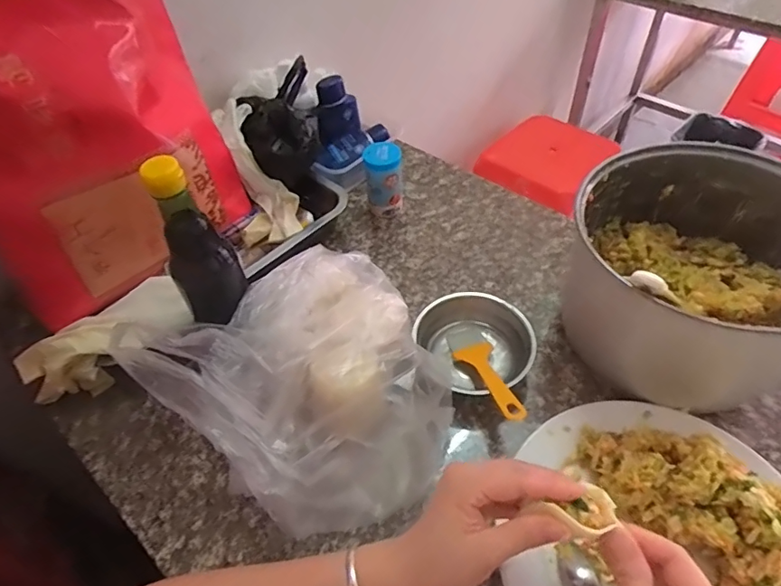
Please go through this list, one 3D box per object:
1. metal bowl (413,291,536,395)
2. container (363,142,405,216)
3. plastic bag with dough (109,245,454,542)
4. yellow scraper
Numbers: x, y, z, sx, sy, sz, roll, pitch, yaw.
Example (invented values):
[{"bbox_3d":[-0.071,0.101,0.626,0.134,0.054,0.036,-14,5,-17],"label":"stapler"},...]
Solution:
[{"bbox_3d":[0.089,0.055,0.529,0.104,0.045,0.122,-23,52,-16],"label":"metal bowl"},{"bbox_3d":[-0.007,-0.149,0.675,0.047,0.089,0.052,-5,49,-1],"label":"container"},{"bbox_3d":[-0.075,0.079,0.471,0.233,0.108,0.257,-35,56,-24],"label":"plastic bag with dough"},{"bbox_3d":[0.094,0.076,0.494,0.039,0.015,0.137,-12,25,-7],"label":"yellow scraper"}]

